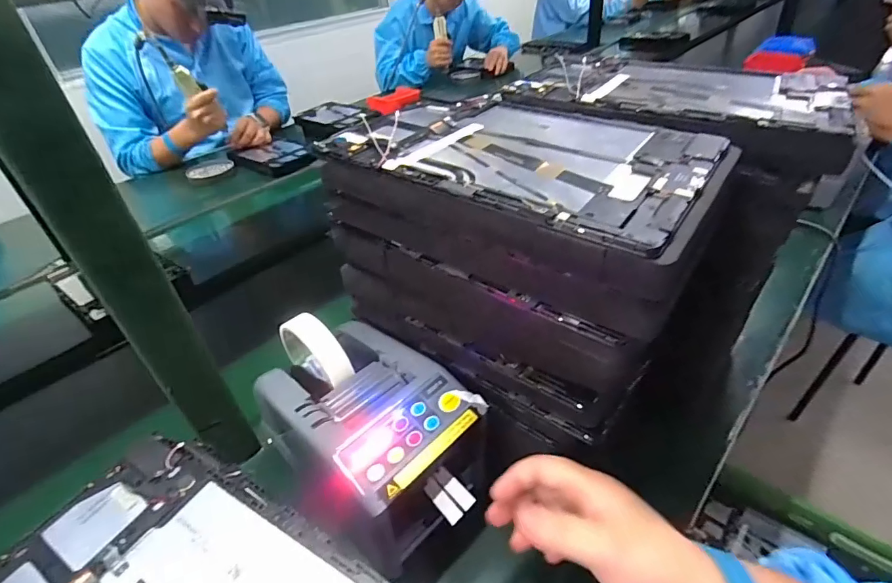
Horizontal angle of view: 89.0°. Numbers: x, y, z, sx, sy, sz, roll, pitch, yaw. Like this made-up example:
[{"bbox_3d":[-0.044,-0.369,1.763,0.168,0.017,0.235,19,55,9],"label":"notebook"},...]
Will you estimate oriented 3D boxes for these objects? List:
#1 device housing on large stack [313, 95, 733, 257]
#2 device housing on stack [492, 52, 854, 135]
[{"bbox_3d":[0.048,-0.101,0.306,0.237,0.017,0.159,21,46,32],"label":"device housing on large stack"},{"bbox_3d":[0.198,-0.180,0.384,0.238,0.023,0.184,19,45,30],"label":"device housing on stack"}]

